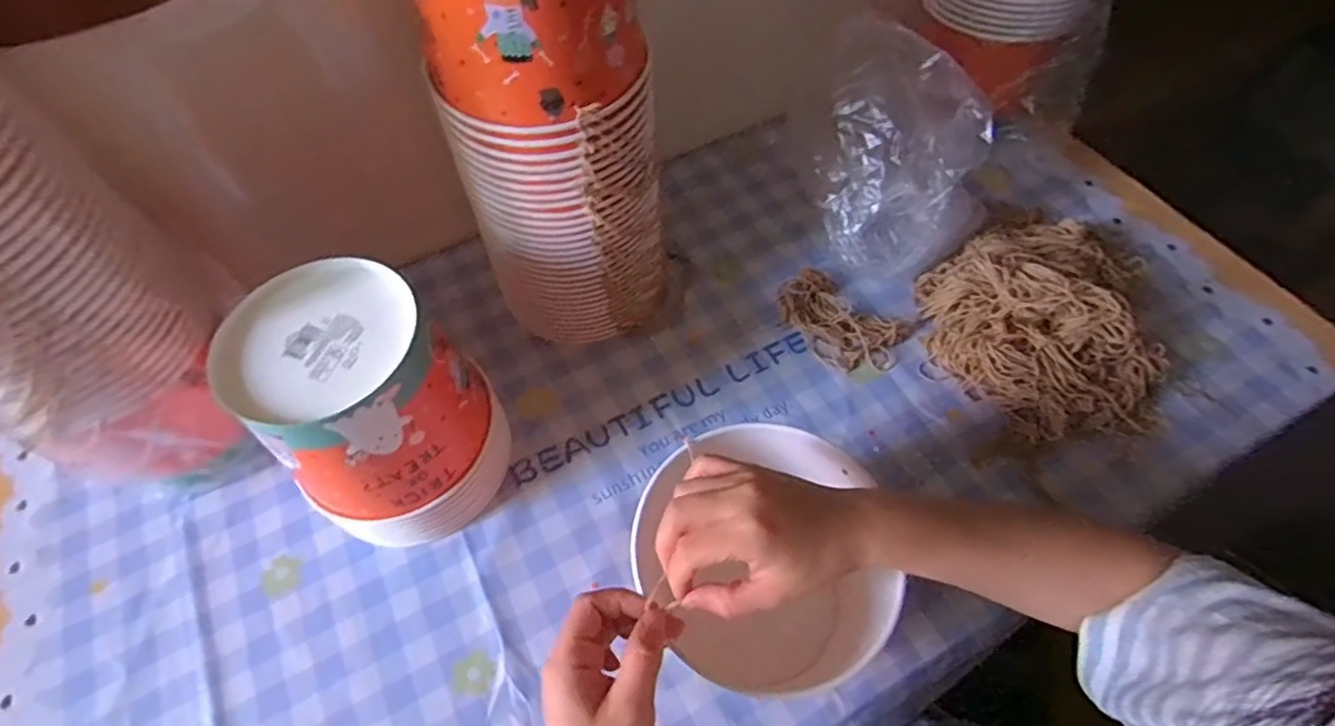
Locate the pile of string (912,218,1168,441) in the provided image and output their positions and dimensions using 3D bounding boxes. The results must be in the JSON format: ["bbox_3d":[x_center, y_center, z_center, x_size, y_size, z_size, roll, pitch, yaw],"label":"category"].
[{"bbox_3d":[0.353,-0.049,0.593,0.212,0.065,0.248,-1,57,2],"label":"pile of string"}]

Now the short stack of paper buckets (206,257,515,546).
[{"bbox_3d":[-0.215,0.036,0.493,0.133,0.187,0.136,-38,64,-20],"label":"short stack of paper buckets"}]

